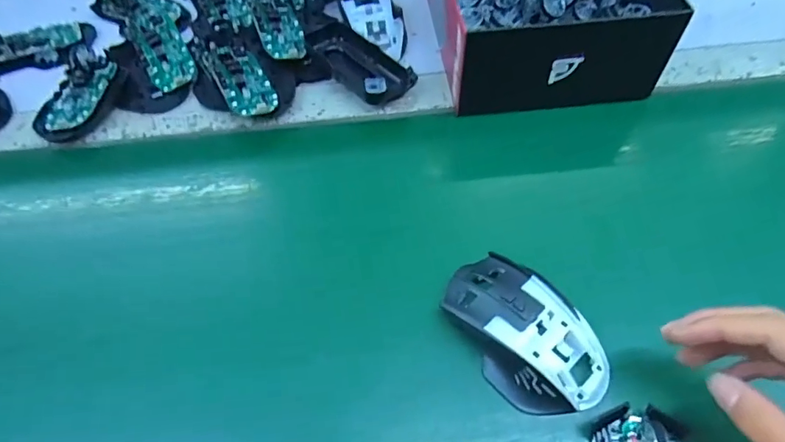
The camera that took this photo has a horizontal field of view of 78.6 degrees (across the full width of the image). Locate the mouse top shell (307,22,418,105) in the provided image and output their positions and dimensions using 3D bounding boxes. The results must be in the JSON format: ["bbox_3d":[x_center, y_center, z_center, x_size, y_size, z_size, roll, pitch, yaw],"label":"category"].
[{"bbox_3d":[-0.035,-0.154,0.474,0.116,0.031,0.063,34,64,22],"label":"mouse top shell"}]

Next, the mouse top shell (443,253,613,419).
[{"bbox_3d":[0.086,0.072,0.313,0.067,0.036,0.112,-34,62,-19],"label":"mouse top shell"}]

